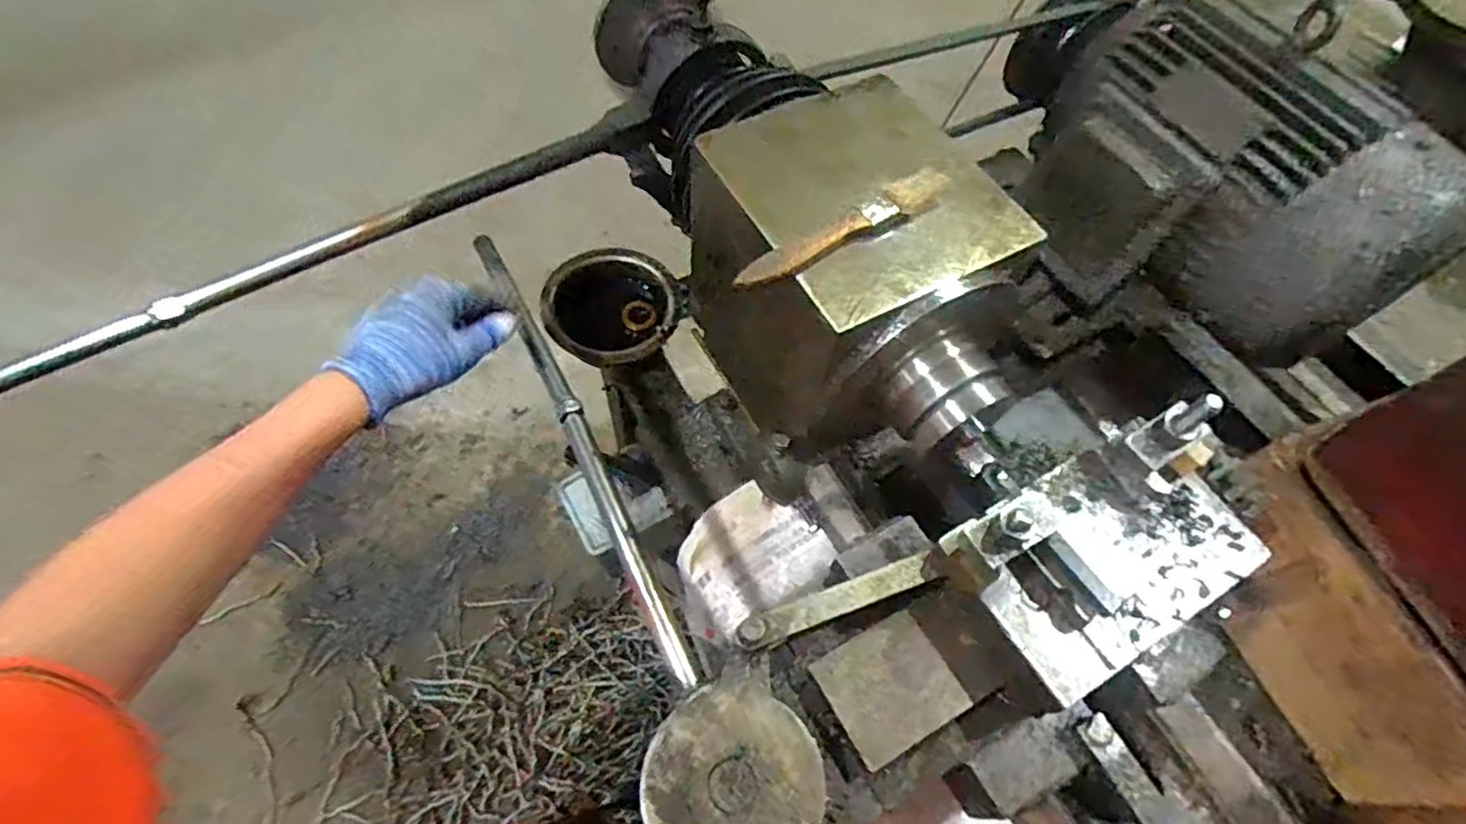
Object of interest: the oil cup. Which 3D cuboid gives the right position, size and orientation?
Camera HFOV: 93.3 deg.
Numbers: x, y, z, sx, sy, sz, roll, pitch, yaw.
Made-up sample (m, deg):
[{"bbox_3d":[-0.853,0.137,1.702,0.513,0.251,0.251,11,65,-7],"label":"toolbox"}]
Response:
[{"bbox_3d":[-0.116,-0.105,0.673,0.129,0.064,0.129,2,61,-3],"label":"oil cup"}]

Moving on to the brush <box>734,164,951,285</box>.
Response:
[{"bbox_3d":[0.065,-0.106,0.396,0.143,0.011,0.020,-30,68,-19],"label":"brush"}]

